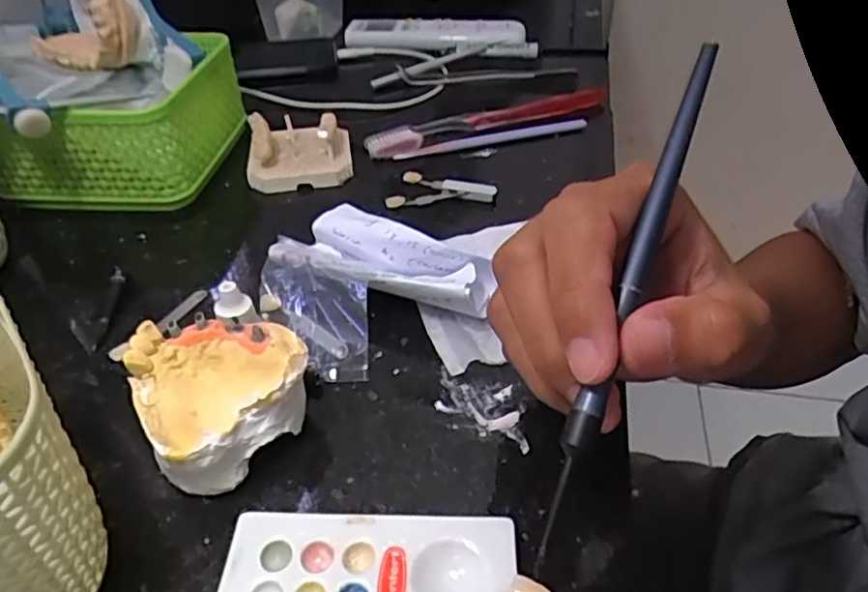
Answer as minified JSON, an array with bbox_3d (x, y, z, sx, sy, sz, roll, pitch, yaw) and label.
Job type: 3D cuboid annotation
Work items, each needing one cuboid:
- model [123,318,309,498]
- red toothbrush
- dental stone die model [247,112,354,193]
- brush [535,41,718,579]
[{"bbox_3d":[-0.082,0.038,0.245,0.060,0.042,0.055,-28,47,-28],"label":"model"},{"bbox_3d":[0.042,-0.127,0.455,0.190,0.015,0.020,-16,43,-16],"label":"red toothbrush"},{"bbox_3d":[-0.088,-0.100,0.414,0.064,0.033,0.062,-7,41,-6],"label":"dental stone die model"},{"bbox_3d":[0.055,-0.005,0.173,0.008,0.004,0.159,18,75,21],"label":"brush"}]

